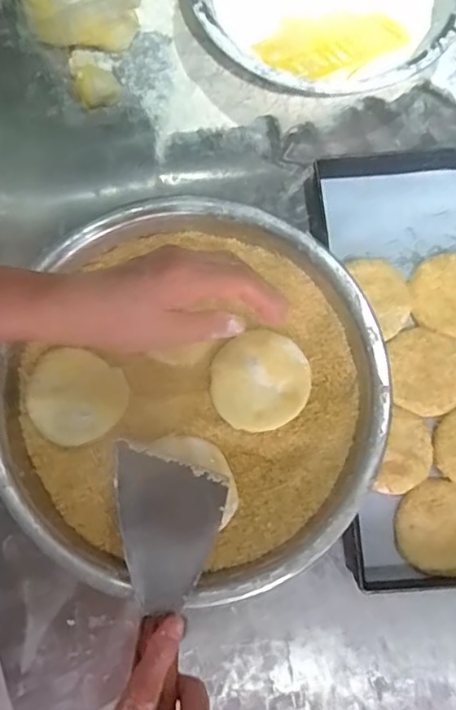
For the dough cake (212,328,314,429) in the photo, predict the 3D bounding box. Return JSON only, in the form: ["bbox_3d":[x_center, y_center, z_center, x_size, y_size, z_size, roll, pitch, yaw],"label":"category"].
[{"bbox_3d":[0.028,0.021,0.515,0.082,0.012,0.084,-2,78,0],"label":"dough cake"}]

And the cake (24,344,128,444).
[{"bbox_3d":[-0.130,0.036,0.507,0.081,0.018,0.077,0,78,0],"label":"cake"}]

